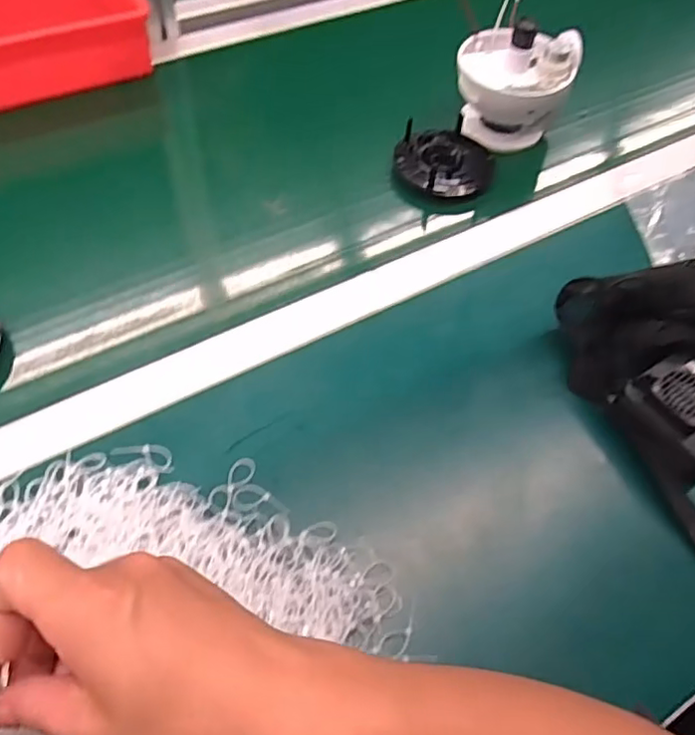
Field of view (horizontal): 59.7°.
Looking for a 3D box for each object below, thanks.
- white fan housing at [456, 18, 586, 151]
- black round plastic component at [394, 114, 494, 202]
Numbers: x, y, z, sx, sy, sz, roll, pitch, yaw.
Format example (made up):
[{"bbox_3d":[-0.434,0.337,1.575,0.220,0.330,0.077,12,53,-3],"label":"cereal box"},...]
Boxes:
[{"bbox_3d":[0.169,-0.291,0.641,0.114,0.122,0.091,25,58,13],"label":"white fan housing"},{"bbox_3d":[0.096,-0.215,0.628,0.089,0.034,0.101,-36,65,-24],"label":"black round plastic component"}]

